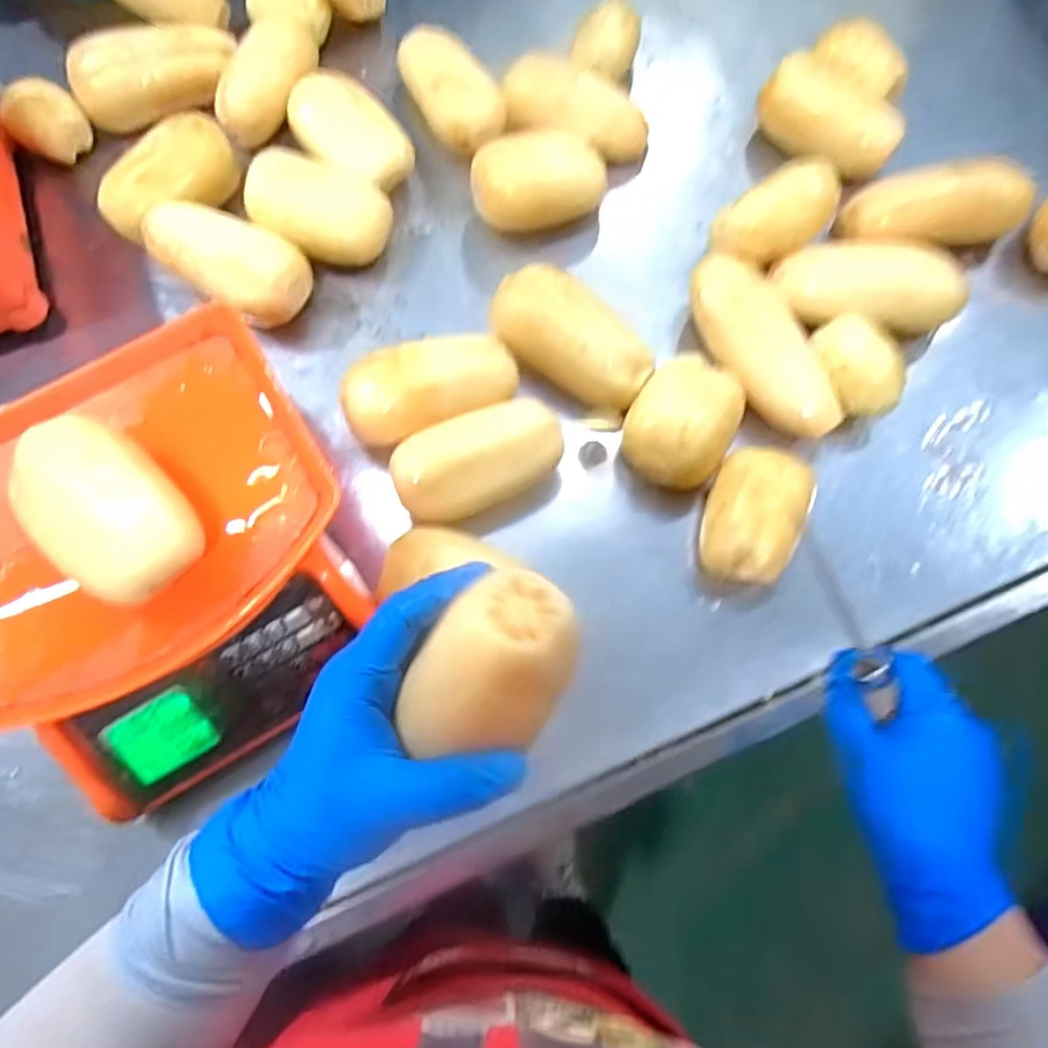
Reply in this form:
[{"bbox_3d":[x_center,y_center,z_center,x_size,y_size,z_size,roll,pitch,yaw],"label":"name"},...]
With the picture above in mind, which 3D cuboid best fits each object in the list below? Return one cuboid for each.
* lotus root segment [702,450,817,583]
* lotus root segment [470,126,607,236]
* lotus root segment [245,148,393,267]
[{"bbox_3d":[0.181,-0.001,0.538,0.079,0.070,0.099,21,76,7],"label":"lotus root segment"},{"bbox_3d":[0.014,-0.321,0.638,0.126,0.070,0.069,-12,74,-2],"label":"lotus root segment"},{"bbox_3d":[-0.193,-0.290,0.631,0.129,0.067,0.087,23,76,7],"label":"lotus root segment"}]

